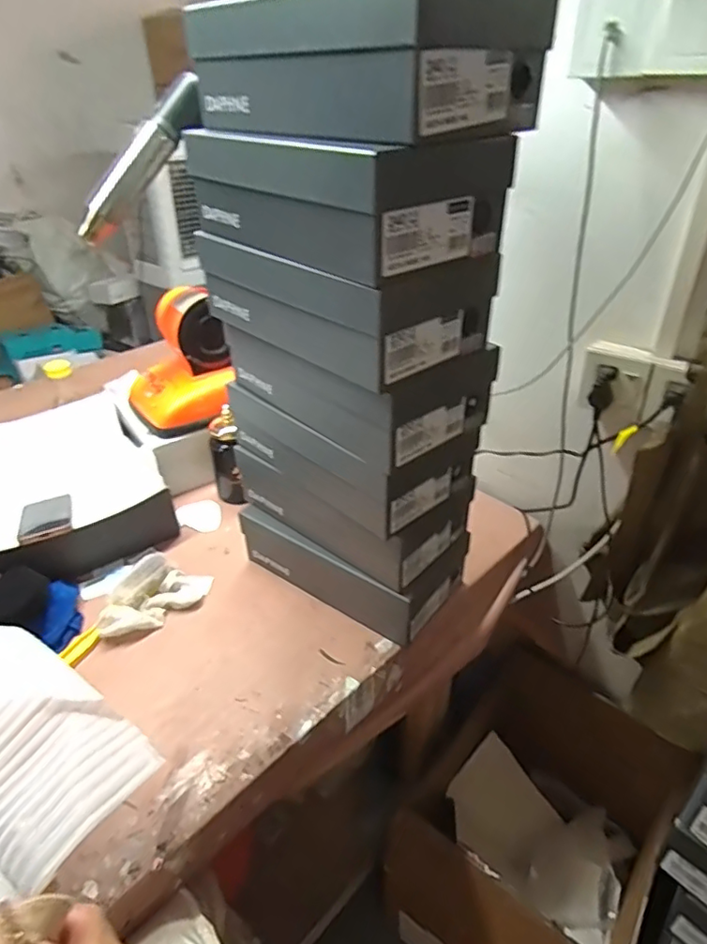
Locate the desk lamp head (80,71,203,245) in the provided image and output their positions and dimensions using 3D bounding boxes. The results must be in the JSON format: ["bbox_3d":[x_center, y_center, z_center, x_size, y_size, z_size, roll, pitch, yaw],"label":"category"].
[{"bbox_3d":[-0.315,-0.460,0.859,0.271,0.063,0.058,-51,45,5],"label":"desk lamp head"}]

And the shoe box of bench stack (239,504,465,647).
[{"bbox_3d":[-0.011,0.116,0.849,0.306,0.096,0.147,23,42,30],"label":"shoe box of bench stack"}]

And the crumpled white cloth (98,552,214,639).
[{"bbox_3d":[-0.290,0.181,0.820,0.120,0.035,0.148,12,38,18],"label":"crumpled white cloth"}]

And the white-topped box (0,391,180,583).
[{"bbox_3d":[-0.481,0.024,0.968,0.266,0.130,0.333,-26,43,-31],"label":"white-topped box"}]

